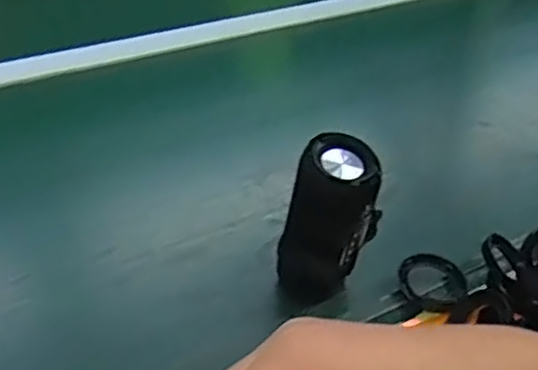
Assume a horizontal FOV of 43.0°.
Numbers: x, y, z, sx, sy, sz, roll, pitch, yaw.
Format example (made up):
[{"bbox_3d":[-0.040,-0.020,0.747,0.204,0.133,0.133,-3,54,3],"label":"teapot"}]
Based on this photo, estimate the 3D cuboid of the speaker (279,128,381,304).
[{"bbox_3d":[0.053,0.037,0.570,0.072,0.148,0.060,-26,49,-32],"label":"speaker"}]

